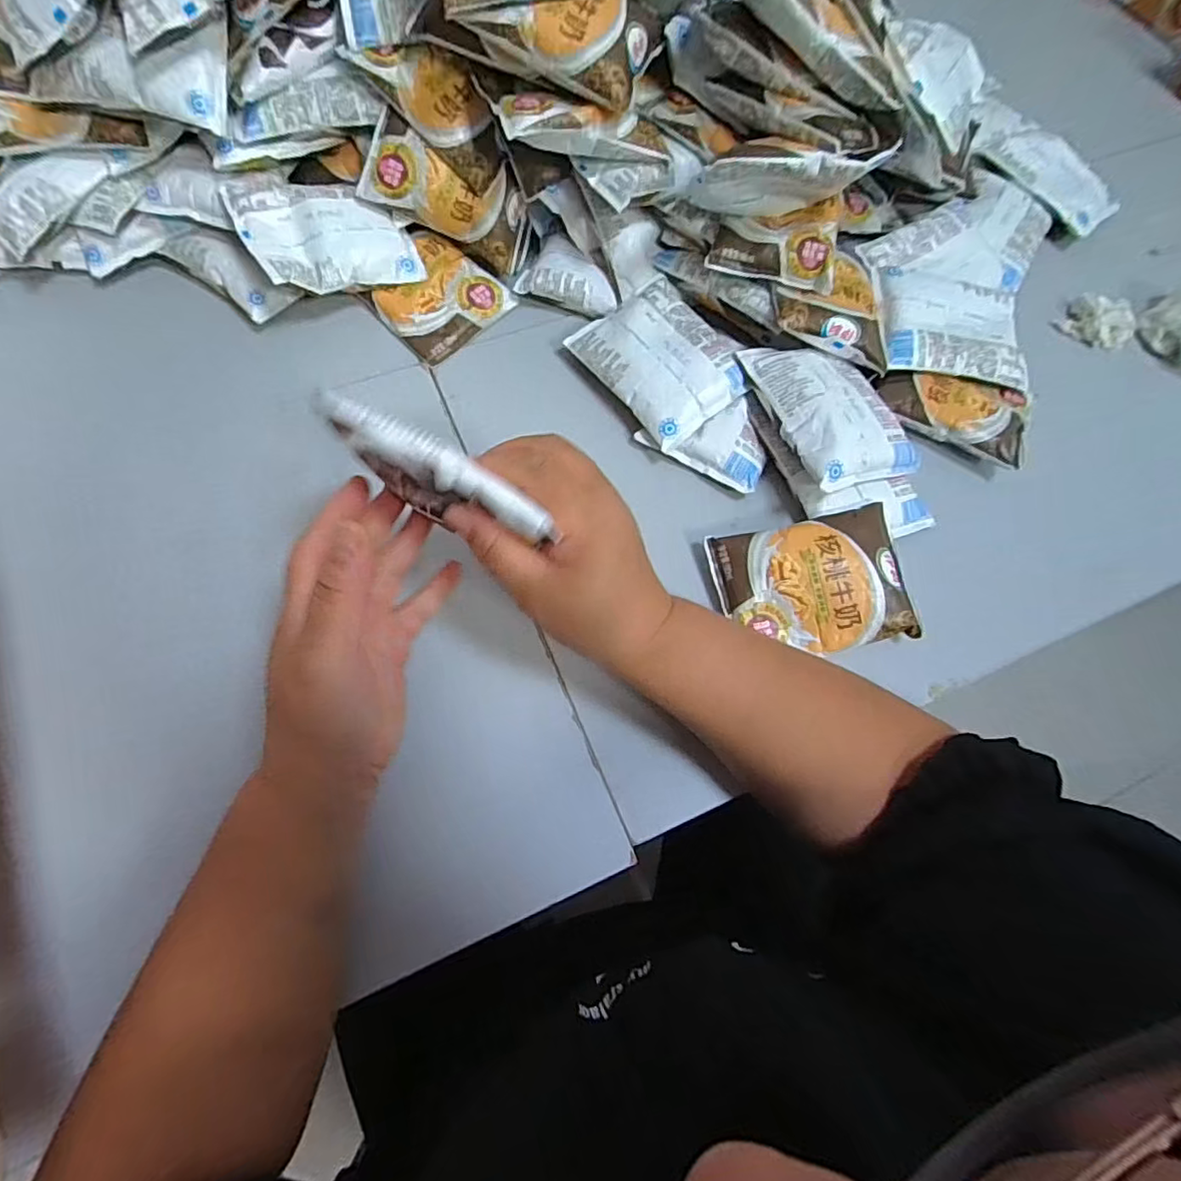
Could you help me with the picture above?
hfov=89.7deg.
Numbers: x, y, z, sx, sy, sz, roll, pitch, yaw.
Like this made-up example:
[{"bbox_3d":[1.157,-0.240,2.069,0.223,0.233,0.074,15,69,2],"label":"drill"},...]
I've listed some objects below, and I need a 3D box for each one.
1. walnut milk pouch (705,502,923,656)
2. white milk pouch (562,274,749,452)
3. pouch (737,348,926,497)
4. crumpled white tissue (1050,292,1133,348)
[{"bbox_3d":[0.152,-0.005,0.402,0.122,0.026,0.091,-10,70,-7],"label":"walnut milk pouch"},{"bbox_3d":[0.056,-0.181,0.457,0.096,0.018,0.125,-37,72,-3],"label":"white milk pouch"},{"bbox_3d":[0.174,-0.133,0.427,0.085,0.021,0.119,-20,71,-10],"label":"pouch"},{"bbox_3d":[0.445,-0.235,0.520,0.052,0.017,0.055,-39,76,-16],"label":"crumpled white tissue"}]

